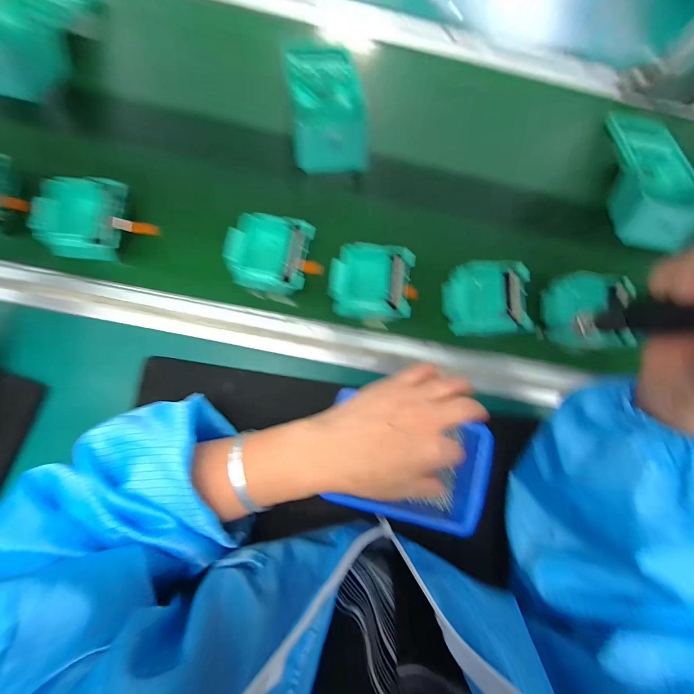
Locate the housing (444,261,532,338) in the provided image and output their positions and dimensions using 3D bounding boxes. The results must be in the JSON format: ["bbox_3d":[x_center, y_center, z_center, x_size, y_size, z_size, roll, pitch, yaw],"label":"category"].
[{"bbox_3d":[0.156,-0.055,0.359,0.086,0.034,0.081,1,82,-4],"label":"housing"}]

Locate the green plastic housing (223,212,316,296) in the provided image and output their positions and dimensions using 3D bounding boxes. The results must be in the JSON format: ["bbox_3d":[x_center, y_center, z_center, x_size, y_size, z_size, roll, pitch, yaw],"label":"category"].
[{"bbox_3d":[-0.085,-0.100,0.348,0.086,0.034,0.077,11,81,-3],"label":"green plastic housing"}]

